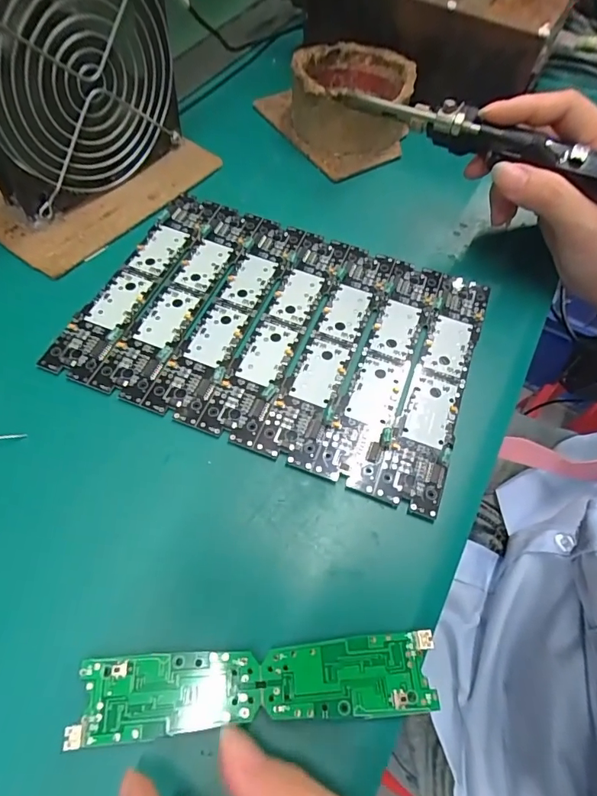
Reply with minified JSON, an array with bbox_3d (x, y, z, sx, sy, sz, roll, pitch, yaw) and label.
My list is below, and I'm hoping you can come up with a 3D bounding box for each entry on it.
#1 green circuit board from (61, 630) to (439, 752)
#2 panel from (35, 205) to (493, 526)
[{"bbox_3d":[-0.013,0.103,0.170,0.125,0.006,0.025,-1,60,-6],"label":"green circuit board"},{"bbox_3d":[-0.009,-0.039,0.252,0.198,0.004,0.143,20,61,8],"label":"panel"}]

